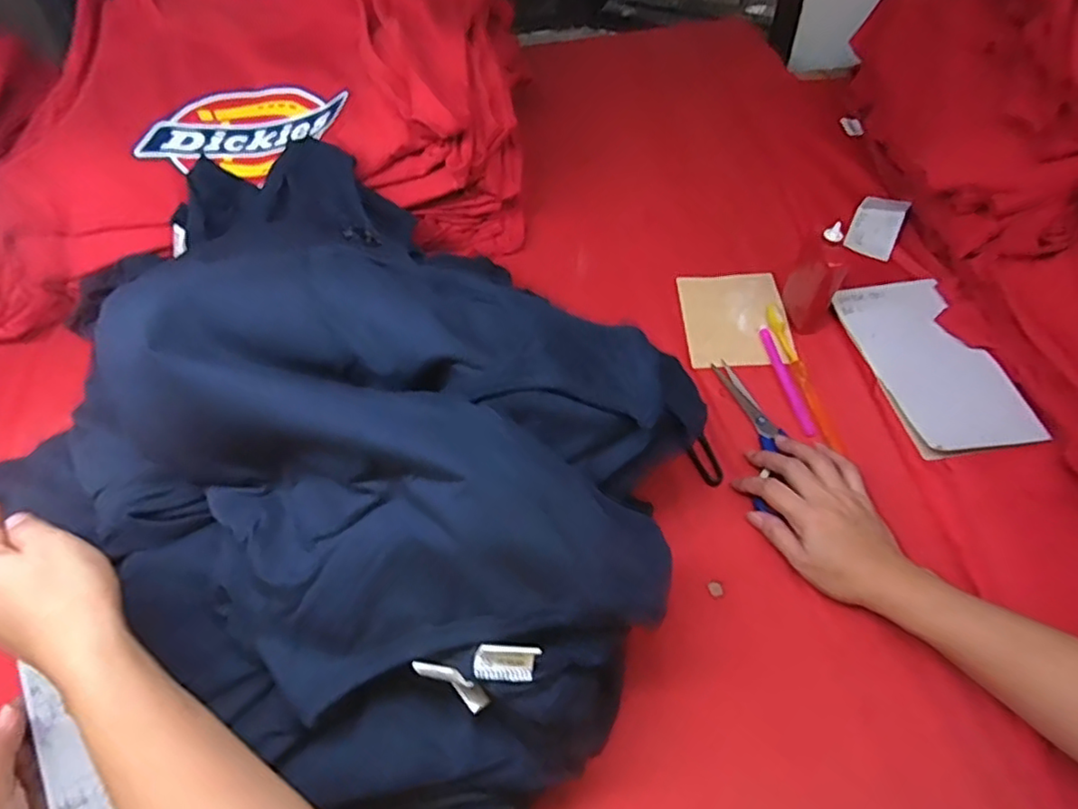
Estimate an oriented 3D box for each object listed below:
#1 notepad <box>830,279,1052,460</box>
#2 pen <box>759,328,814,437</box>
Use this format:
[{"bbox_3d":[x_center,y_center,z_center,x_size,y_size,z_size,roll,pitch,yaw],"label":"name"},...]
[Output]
[{"bbox_3d":[0.382,-0.041,0.595,0.121,0.011,0.194,-8,57,-6],"label":"notepad"},{"bbox_3d":[0.242,-0.027,0.604,0.012,0.009,0.132,-8,52,-2],"label":"pen"}]

